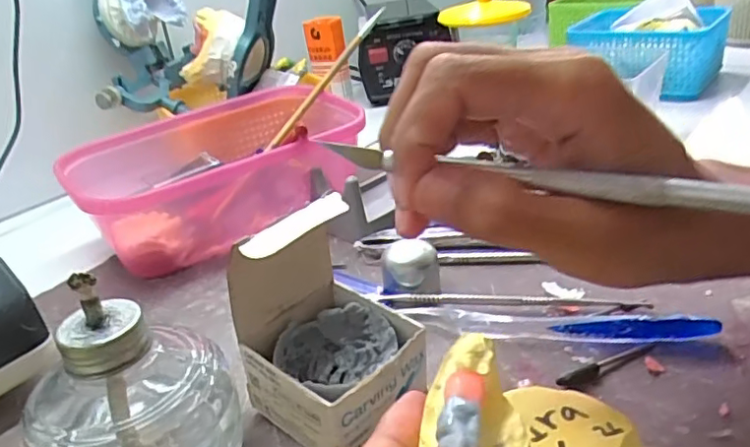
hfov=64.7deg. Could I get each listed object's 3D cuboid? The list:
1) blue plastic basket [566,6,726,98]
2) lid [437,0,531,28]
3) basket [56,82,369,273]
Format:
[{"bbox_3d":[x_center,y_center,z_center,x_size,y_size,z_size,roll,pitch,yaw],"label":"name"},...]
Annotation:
[{"bbox_3d":[0.274,-0.175,0.599,0.129,0.059,0.158,13,32,35],"label":"blue plastic basket"},{"bbox_3d":[0.103,-0.208,0.560,0.083,0.031,0.072,-2,28,11],"label":"lid"},{"bbox_3d":[-0.102,-0.037,0.418,0.193,0.067,0.124,-20,29,-24],"label":"basket"}]

